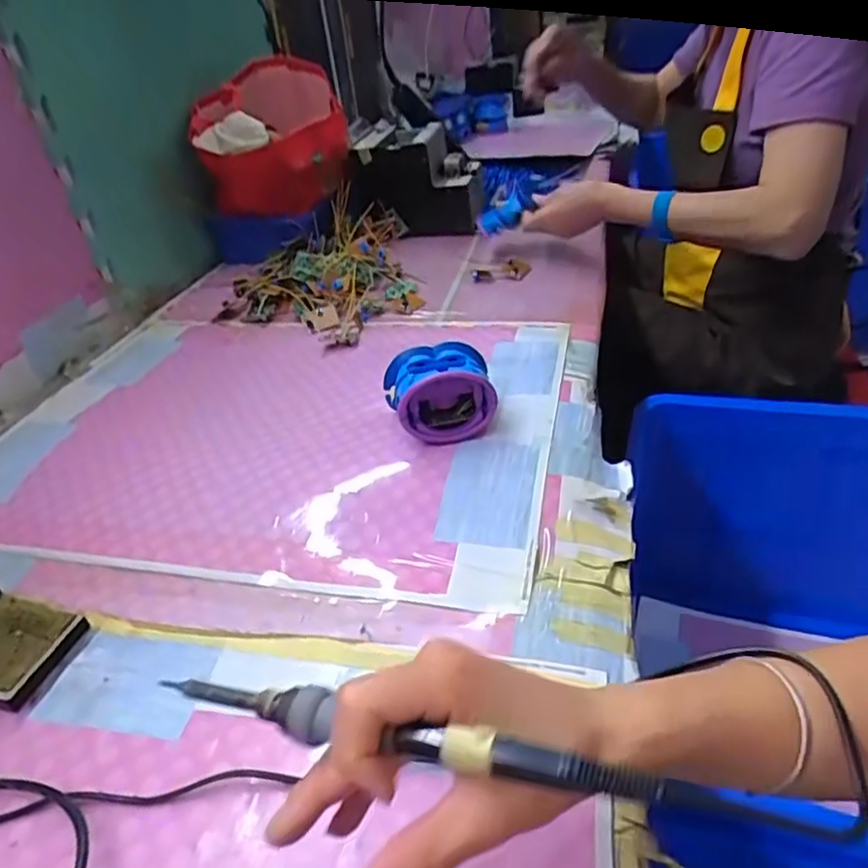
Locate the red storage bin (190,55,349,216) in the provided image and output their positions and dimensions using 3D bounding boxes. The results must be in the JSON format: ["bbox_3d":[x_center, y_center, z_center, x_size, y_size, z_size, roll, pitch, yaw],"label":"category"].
[{"bbox_3d":[-0.236,-0.428,0.945,0.199,0.160,0.279,-14,35,-10],"label":"red storage bin"}]

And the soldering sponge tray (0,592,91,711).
[{"bbox_3d":[-0.286,0.146,0.437,0.073,0.021,0.071,2,36,14],"label":"soldering sponge tray"}]

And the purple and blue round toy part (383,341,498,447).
[{"bbox_3d":[0.005,-0.037,0.573,0.093,0.071,0.088,-9,34,-1],"label":"purple and blue round toy part"}]

